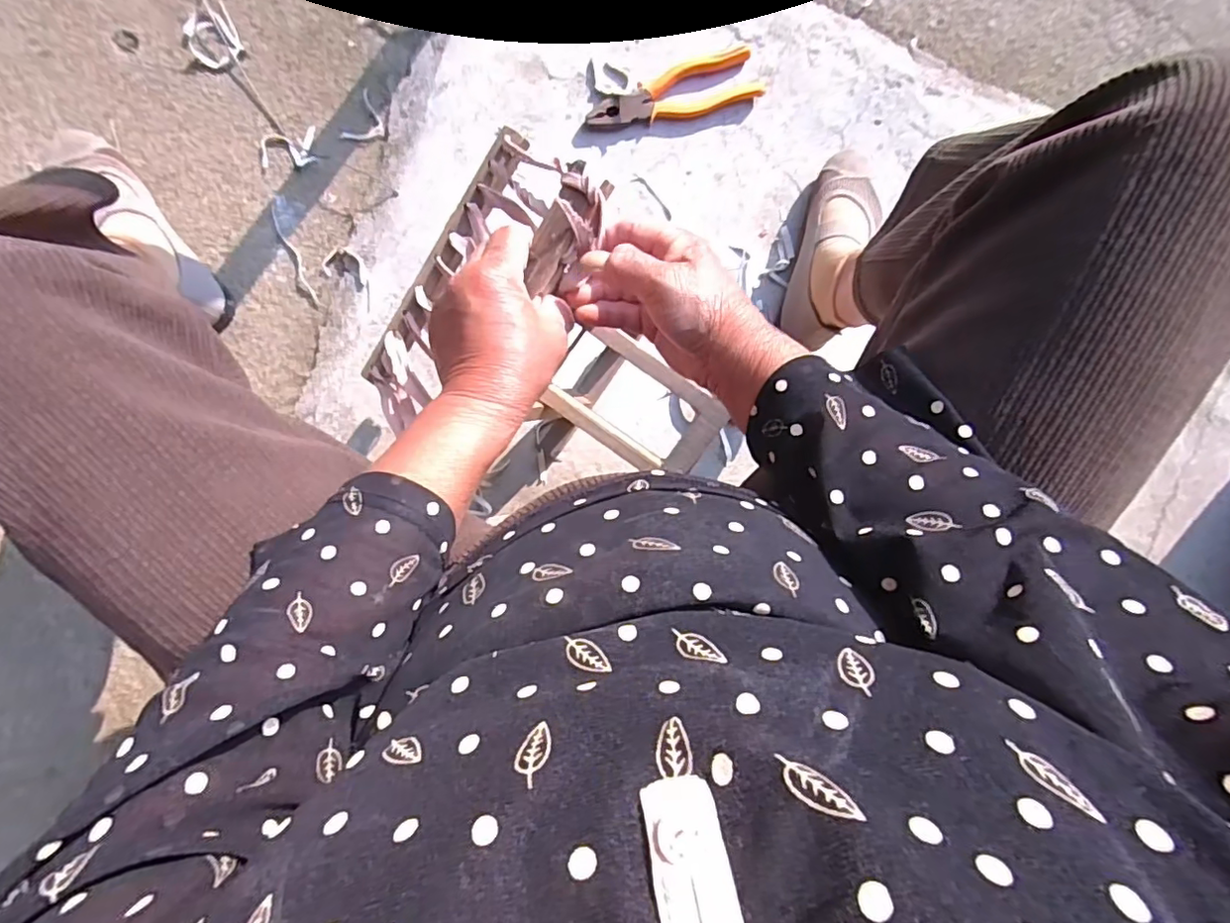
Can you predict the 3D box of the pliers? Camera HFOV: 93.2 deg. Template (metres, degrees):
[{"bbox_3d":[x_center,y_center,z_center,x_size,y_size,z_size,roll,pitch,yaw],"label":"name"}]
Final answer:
[{"bbox_3d":[0.067,-0.410,0.649,0.197,0.019,0.055,-20,96,-3],"label":"pliers"}]

